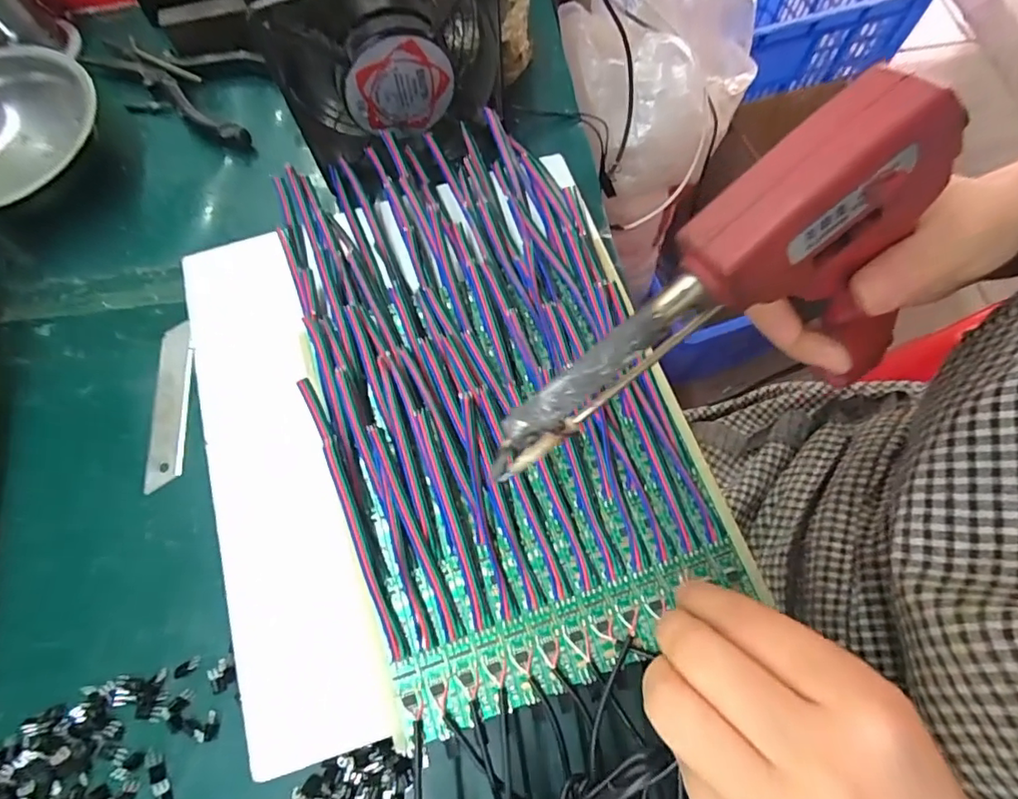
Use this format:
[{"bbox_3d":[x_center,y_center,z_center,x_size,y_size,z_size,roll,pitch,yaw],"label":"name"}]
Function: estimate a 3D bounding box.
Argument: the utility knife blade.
[{"bbox_3d":[-0.189,0.002,0.300,0.021,0.004,0.095,-3,70,-1],"label":"utility knife blade"}]

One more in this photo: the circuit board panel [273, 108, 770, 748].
[{"bbox_3d":[-0.013,-0.019,0.258,0.160,0.022,0.285,-18,71,-6],"label":"circuit board panel"}]

